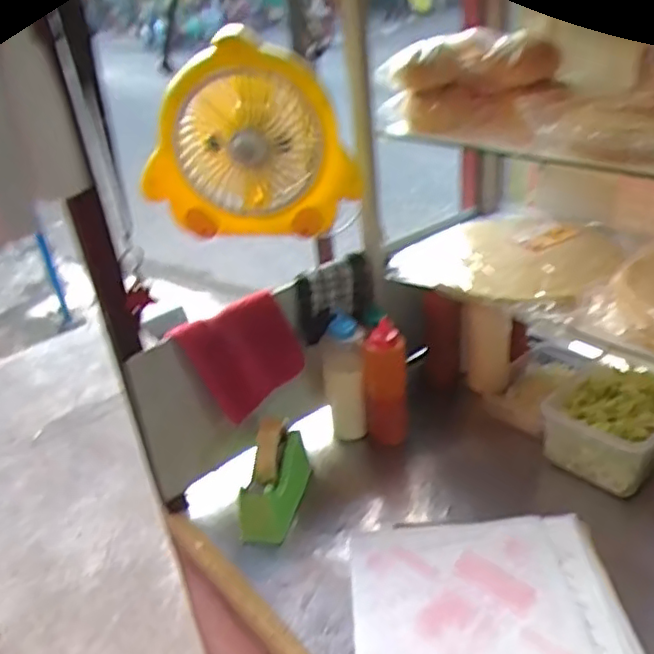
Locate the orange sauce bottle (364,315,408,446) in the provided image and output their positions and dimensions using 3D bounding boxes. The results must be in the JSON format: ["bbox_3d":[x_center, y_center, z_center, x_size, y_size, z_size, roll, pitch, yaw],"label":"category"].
[{"bbox_3d":[0.088,0.087,0.921,0.057,0.186,0.047,-1,30,10],"label":"orange sauce bottle"}]

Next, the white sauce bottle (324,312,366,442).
[{"bbox_3d":[0.033,0.083,0.941,0.054,0.202,0.049,-15,31,-15],"label":"white sauce bottle"}]

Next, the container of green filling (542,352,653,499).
[{"bbox_3d":[0.424,0.122,0.889,0.211,0.101,0.155,-30,37,-35],"label":"container of green filling"}]

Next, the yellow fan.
[{"bbox_3d":[-0.098,-0.245,0.805,0.251,0.235,0.141,-8,30,-3],"label":"yellow fan"}]

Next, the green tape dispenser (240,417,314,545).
[{"bbox_3d":[-0.071,0.209,0.842,0.051,0.130,0.144,5,32,20],"label":"green tape dispenser"}]

